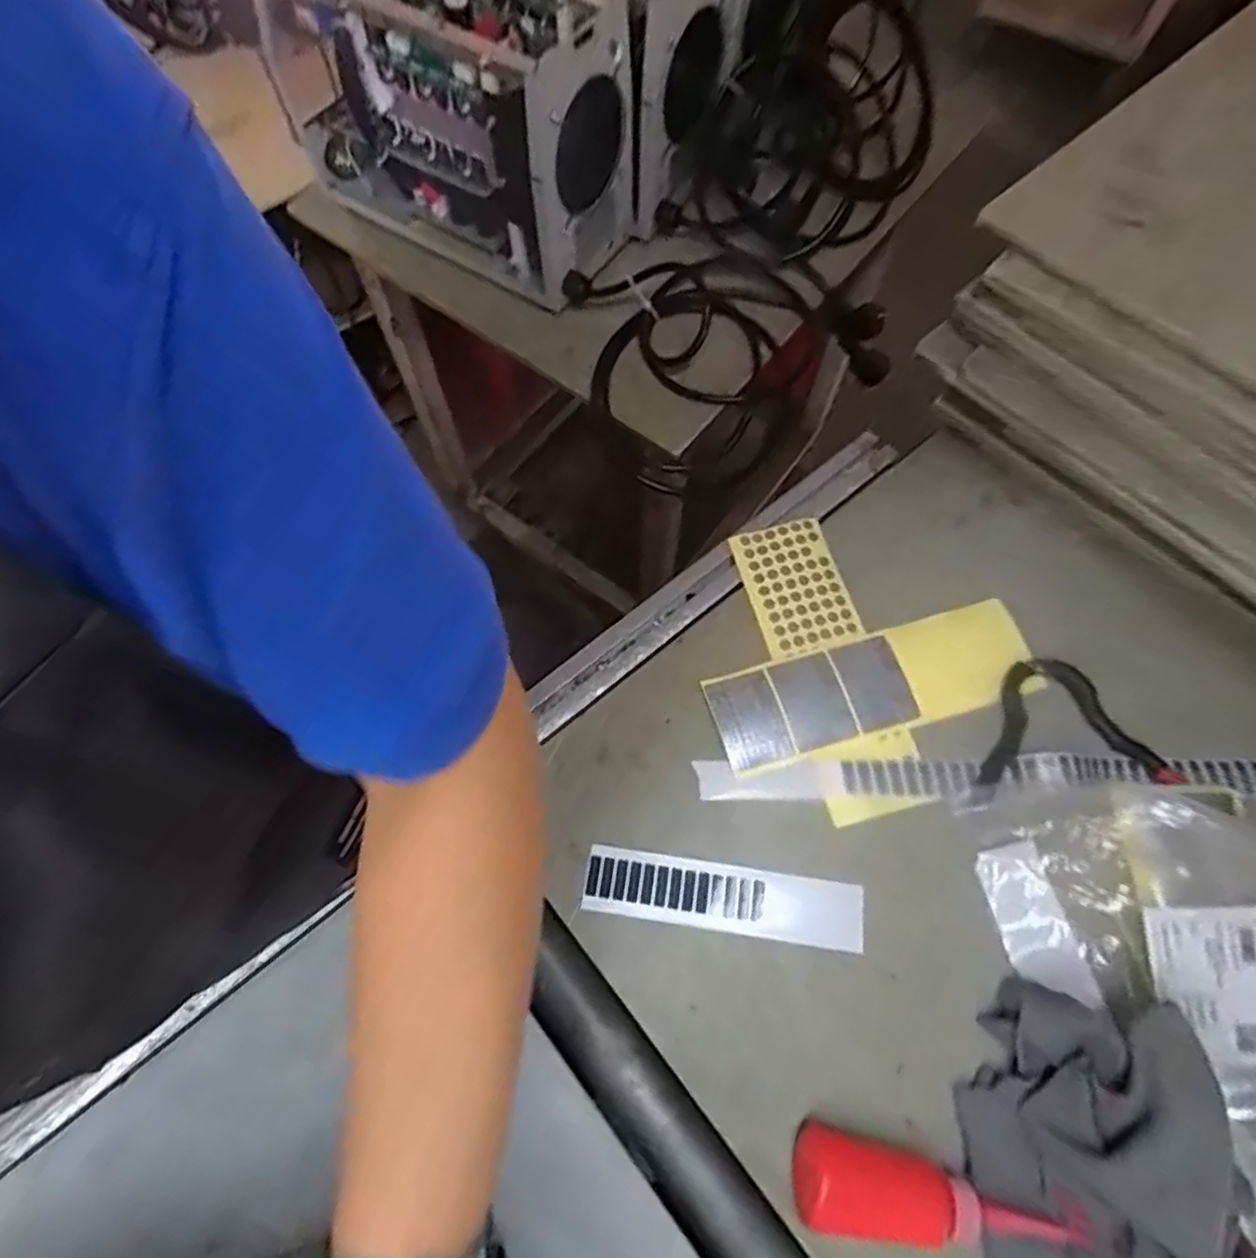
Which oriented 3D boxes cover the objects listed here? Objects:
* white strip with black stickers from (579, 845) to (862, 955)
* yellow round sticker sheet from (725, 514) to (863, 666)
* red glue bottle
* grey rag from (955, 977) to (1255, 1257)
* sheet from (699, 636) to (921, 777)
[{"bbox_3d":[0.068,0.196,0.490,0.199,0.004,0.045,8,64,3],"label":"white strip with black stickers"},{"bbox_3d":[0.147,-0.038,0.593,0.084,0.004,0.123,-14,67,-6],"label":"yellow round sticker sheet"},{"bbox_3d":[0.179,0.348,0.404,0.169,0.038,0.052,15,67,7],"label":"red glue bottle"},{"bbox_3d":[0.281,0.345,0.389,0.134,0.069,0.244,0,66,0],"label":"grey rag"},{"bbox_3d":[0.150,0.058,0.546,0.163,0.007,0.078,-15,67,-7],"label":"sheet"}]

